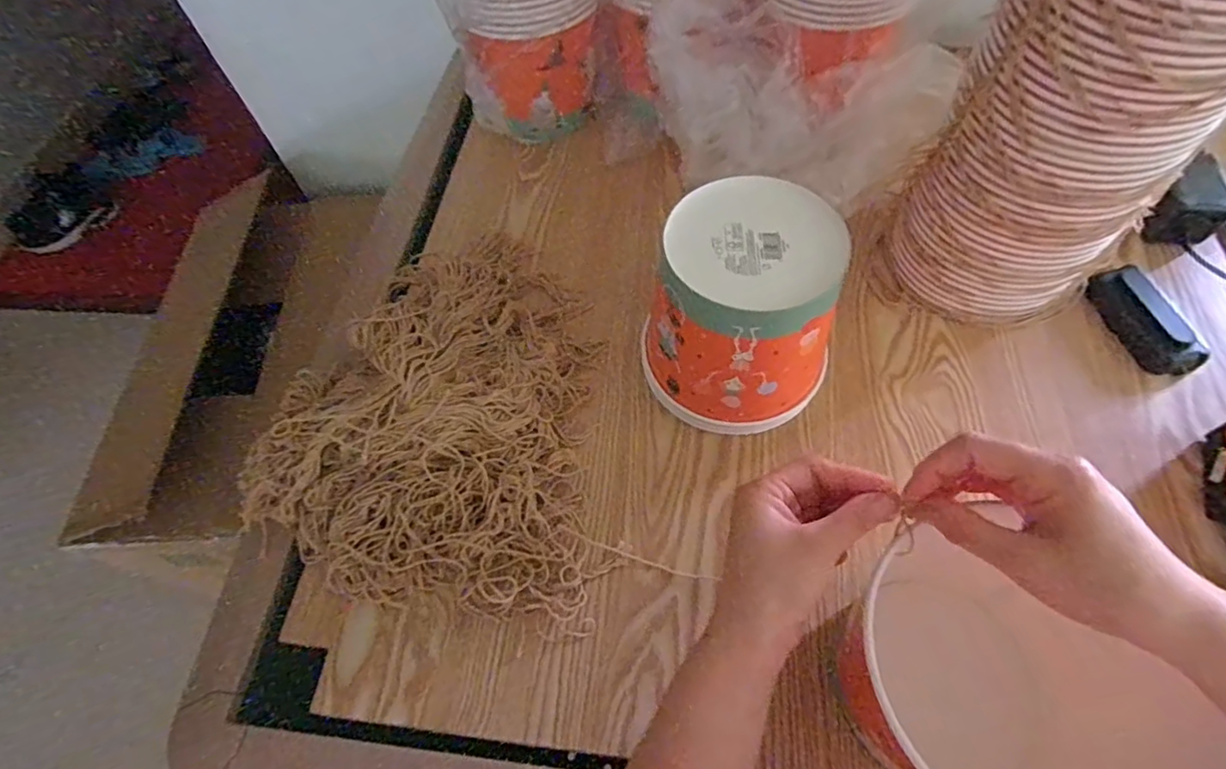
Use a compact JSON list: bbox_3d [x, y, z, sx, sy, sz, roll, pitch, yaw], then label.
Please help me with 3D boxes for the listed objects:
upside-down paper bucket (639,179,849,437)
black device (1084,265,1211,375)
[{"bbox_3d":[0.103,-0.055,0.470,0.139,0.148,0.147,12,62,9],"label":"upside-down paper bucket"},{"bbox_3d":[0.471,-0.058,0.518,0.038,0.028,0.104,-14,62,-6],"label":"black device"}]

